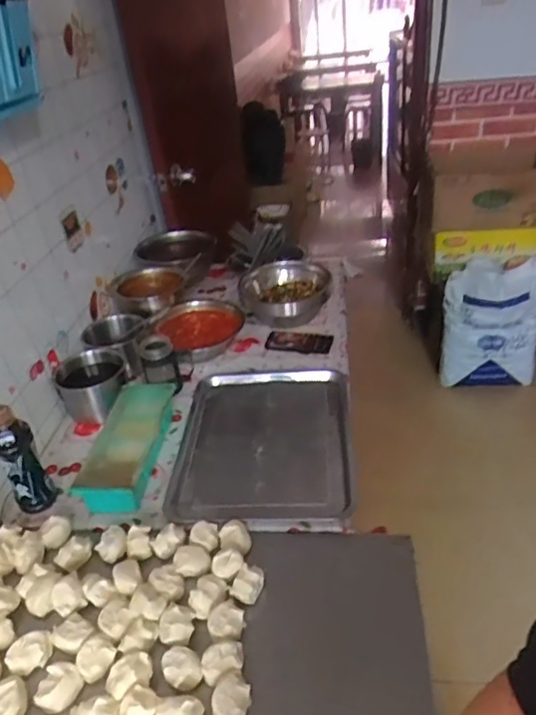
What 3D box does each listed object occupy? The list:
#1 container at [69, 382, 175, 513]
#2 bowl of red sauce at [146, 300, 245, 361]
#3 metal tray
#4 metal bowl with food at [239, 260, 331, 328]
[{"bbox_3d":[-0.279,0.161,1.092,0.120,0.090,0.317,-3,34,6],"label":"container"},{"bbox_3d":[-0.181,-0.079,1.442,0.229,0.071,0.220,-5,33,3],"label":"bowl of red sauce"},{"bbox_3d":[-0.007,0.162,1.116,0.345,0.040,0.427,-2,34,7],"label":"metal tray"},{"bbox_3d":[0.050,-0.172,1.524,0.229,0.126,0.198,2,34,14],"label":"metal bowl with food"}]

